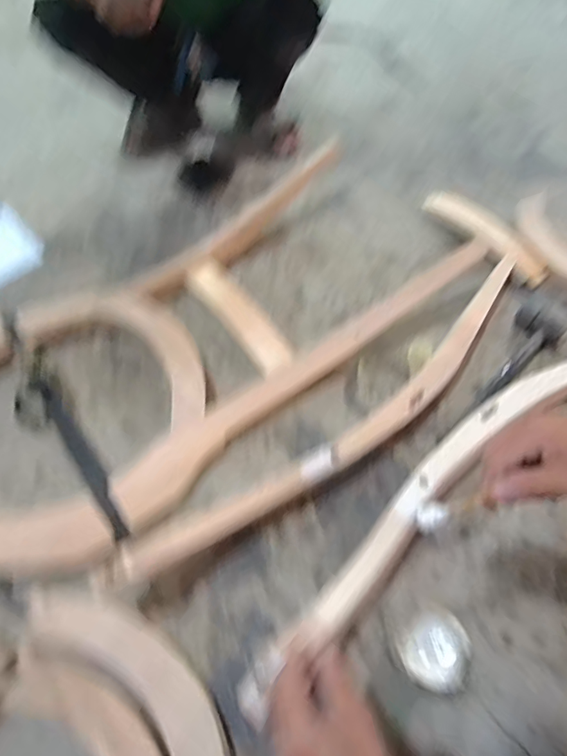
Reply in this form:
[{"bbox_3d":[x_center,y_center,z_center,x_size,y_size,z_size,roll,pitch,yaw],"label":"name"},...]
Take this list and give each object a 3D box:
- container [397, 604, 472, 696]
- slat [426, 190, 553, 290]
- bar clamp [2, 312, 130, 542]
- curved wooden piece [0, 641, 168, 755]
[{"bbox_3d":[0.177,0.326,0.540,0.085,0.056,0.080,-35,63,-18],"label":"container"},{"bbox_3d":[0.415,-0.304,0.926,0.067,0.036,0.314,-27,62,-14],"label":"slat"},{"bbox_3d":[-0.370,0.063,0.701,0.083,0.076,0.468,-30,62,-15],"label":"bar clamp"},{"bbox_3d":[-0.187,0.436,0.483,0.114,0.049,0.332,-38,64,-20],"label":"curved wooden piece"}]

